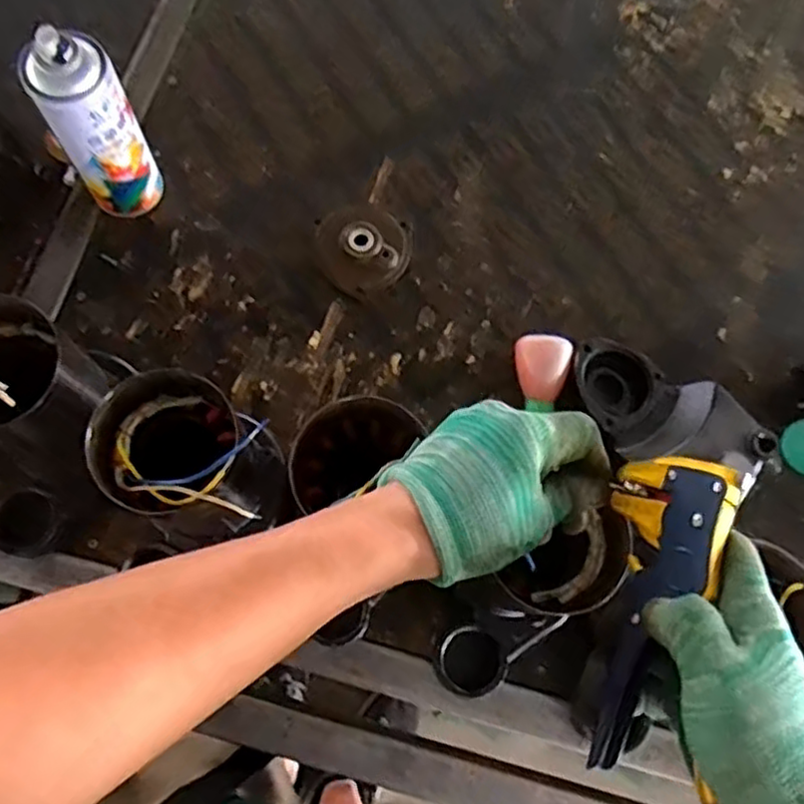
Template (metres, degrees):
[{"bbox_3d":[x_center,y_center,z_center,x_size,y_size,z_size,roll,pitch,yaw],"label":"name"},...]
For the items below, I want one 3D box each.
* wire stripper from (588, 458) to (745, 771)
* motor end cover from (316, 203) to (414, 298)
[{"bbox_3d":[0.143,0.113,0.378,0.067,0.025,0.162,-4,69,42],"label":"wire stripper"},{"bbox_3d":[-0.036,-0.145,0.664,0.087,0.015,0.094,2,73,-2],"label":"motor end cover"}]

